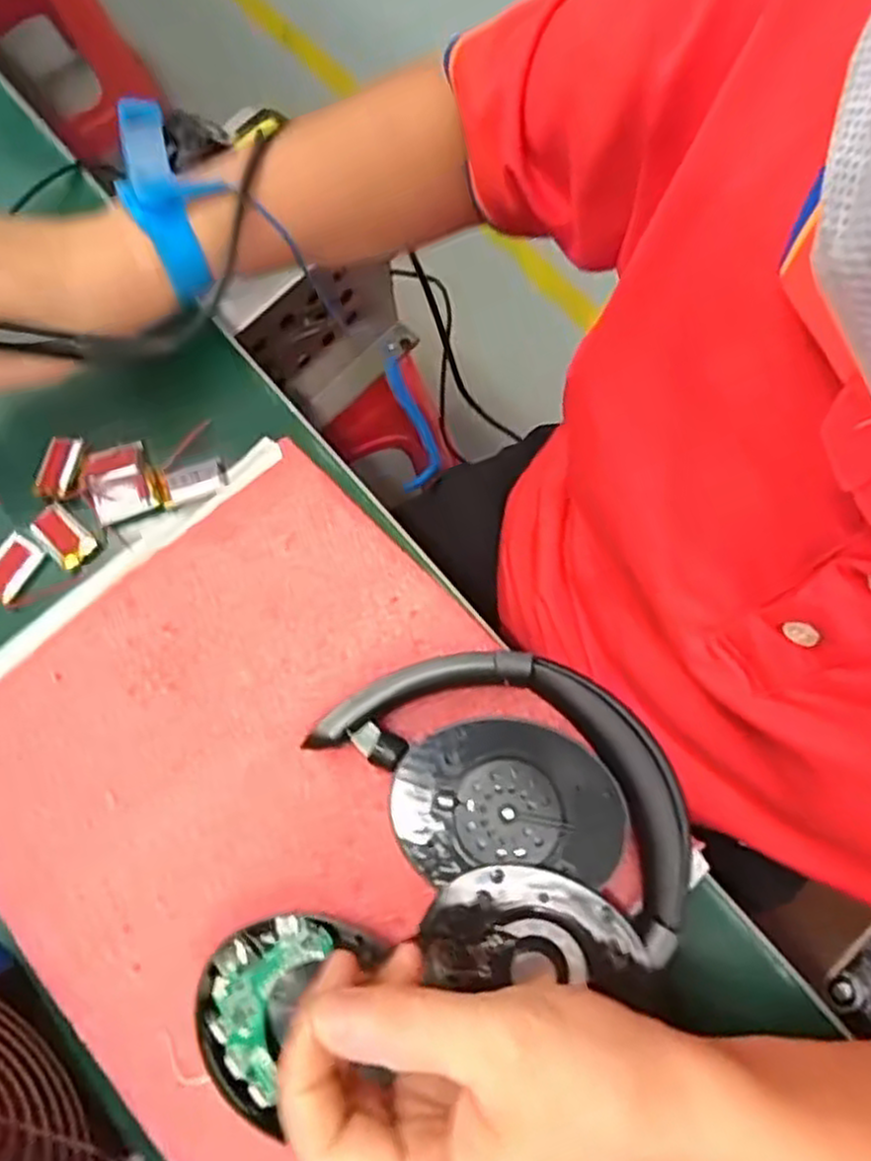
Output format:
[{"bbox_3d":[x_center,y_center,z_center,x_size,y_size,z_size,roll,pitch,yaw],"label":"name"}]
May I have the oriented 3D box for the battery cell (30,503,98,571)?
[{"bbox_3d":[-0.180,-0.022,0.366,0.019,0.008,0.030,-42,78,-8],"label":"battery cell"}]

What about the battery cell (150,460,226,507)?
[{"bbox_3d":[-0.121,-0.047,0.369,0.034,0.007,0.018,-23,76,-3],"label":"battery cell"}]

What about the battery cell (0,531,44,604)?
[{"bbox_3d":[-0.205,-0.006,0.363,0.021,0.006,0.032,28,79,9],"label":"battery cell"}]

